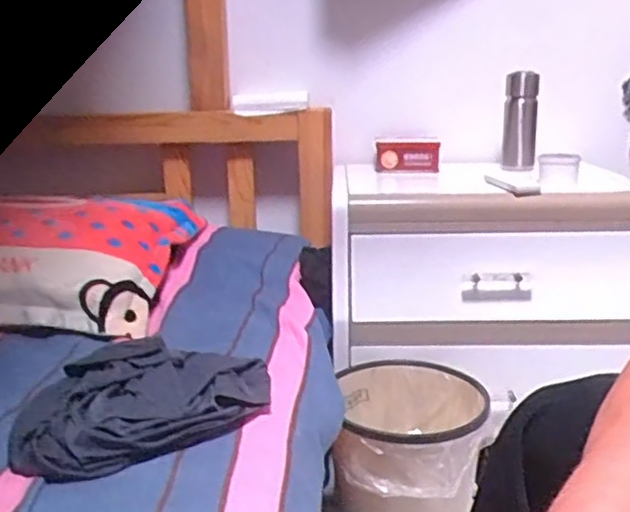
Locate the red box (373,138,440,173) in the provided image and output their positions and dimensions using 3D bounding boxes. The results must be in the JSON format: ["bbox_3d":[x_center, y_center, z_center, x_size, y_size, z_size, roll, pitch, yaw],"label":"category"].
[{"bbox_3d":[0.171,-0.188,1.265,0.124,0.058,0.025,-2,15,-5],"label":"red box"}]

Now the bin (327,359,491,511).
[{"bbox_3d":[0.139,0.320,0.998,0.208,0.240,0.241,0,15,6],"label":"bin"}]

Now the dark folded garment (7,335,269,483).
[{"bbox_3d":[-0.182,0.146,0.725,0.264,0.057,0.205,-6,15,-18],"label":"dark folded garment"}]

